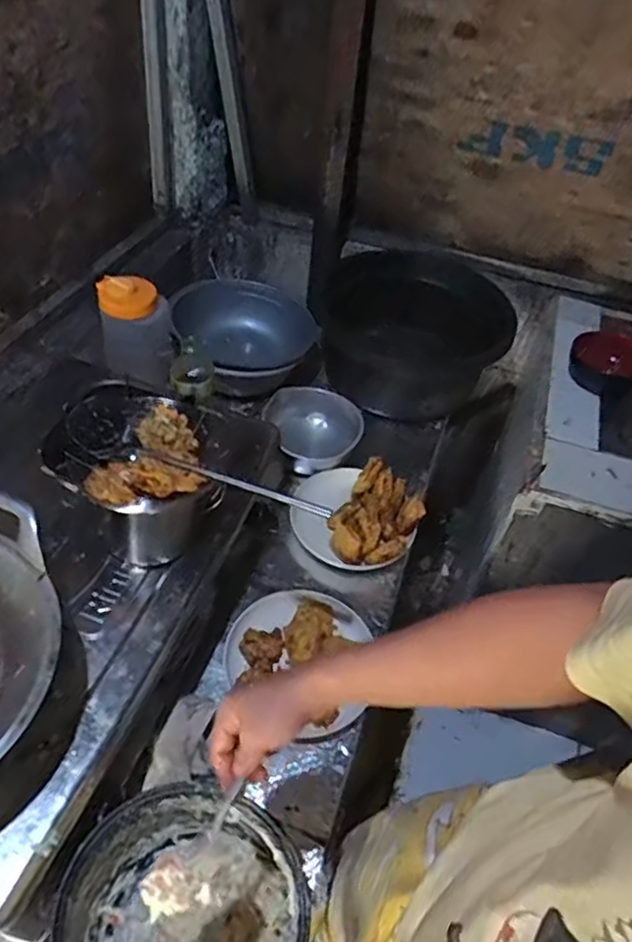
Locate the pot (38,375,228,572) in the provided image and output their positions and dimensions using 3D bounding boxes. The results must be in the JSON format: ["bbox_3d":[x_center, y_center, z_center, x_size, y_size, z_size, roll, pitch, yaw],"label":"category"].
[{"bbox_3d":[-0.215,0.016,0.807,0.150,0.173,0.162,4,47,-4],"label":"pot"}]

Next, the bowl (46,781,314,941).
[{"bbox_3d":[-0.134,0.464,0.641,0.238,0.123,0.213,14,47,6],"label":"bowl"}]

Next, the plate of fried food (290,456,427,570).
[{"bbox_3d":[0.072,0.072,1.089,0.217,0.087,0.205,4,47,-4],"label":"plate of fried food"}]

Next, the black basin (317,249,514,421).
[{"bbox_3d":[0.193,-0.325,1.423,0.445,0.239,0.312,24,49,14],"label":"black basin"}]

